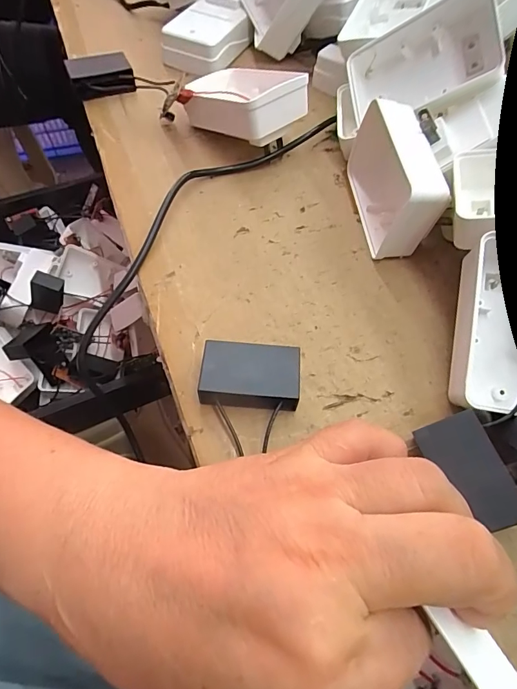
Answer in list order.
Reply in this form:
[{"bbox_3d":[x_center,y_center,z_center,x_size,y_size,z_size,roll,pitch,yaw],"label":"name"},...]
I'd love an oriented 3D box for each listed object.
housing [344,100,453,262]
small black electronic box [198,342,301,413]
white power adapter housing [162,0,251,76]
[{"bbox_3d":[0.084,-0.107,0.255,0.029,0.062,0.090,-4,61,-3],"label":"housing"},{"bbox_3d":[-0.004,0.018,0.207,0.048,0.020,0.033,5,61,2],"label":"small black electronic box"},{"bbox_3d":[-0.045,-0.277,0.362,0.058,0.032,0.080,21,63,10],"label":"white power adapter housing"}]

